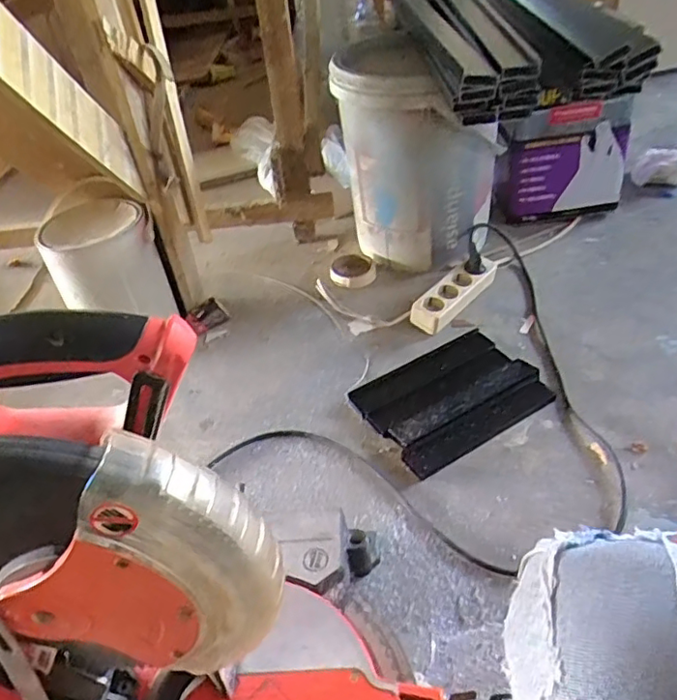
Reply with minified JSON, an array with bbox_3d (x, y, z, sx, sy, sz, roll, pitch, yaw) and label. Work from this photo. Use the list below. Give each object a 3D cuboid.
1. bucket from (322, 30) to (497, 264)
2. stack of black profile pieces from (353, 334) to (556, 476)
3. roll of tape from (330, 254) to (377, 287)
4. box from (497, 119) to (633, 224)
[{"bbox_3d":[0.143,-0.364,1.133,0.277,0.352,0.304,1,40,8],"label":"bucket"},{"bbox_3d":[0.172,0.063,0.910,0.253,0.032,0.185,-25,43,-22],"label":"stack of black profile pieces"},{"bbox_3d":[0.029,-0.157,1.192,0.092,0.027,0.092,-3,40,3],"label":"roll of tape"},{"bbox_3d":[0.445,-0.341,1.198,0.240,0.180,0.038,-6,40,2],"label":"box"}]

